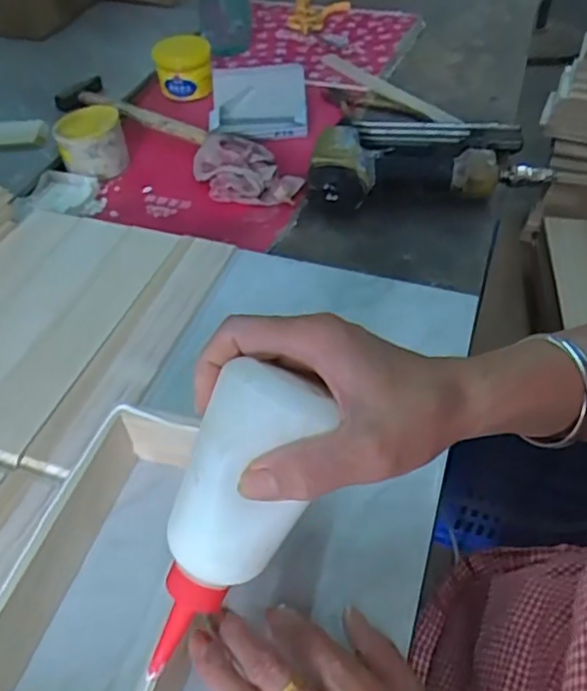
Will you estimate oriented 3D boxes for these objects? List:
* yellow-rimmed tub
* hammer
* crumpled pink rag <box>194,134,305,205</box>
[{"bbox_3d":[-0.249,-0.250,0.734,0.080,0.056,0.077,-1,48,1],"label":"yellow-rimmed tub"},{"bbox_3d":[-0.223,-0.313,0.796,0.263,0.035,0.063,26,54,22],"label":"hammer"},{"bbox_3d":[-0.062,-0.209,0.696,0.086,0.033,0.136,-27,53,-21],"label":"crumpled pink rag"}]

